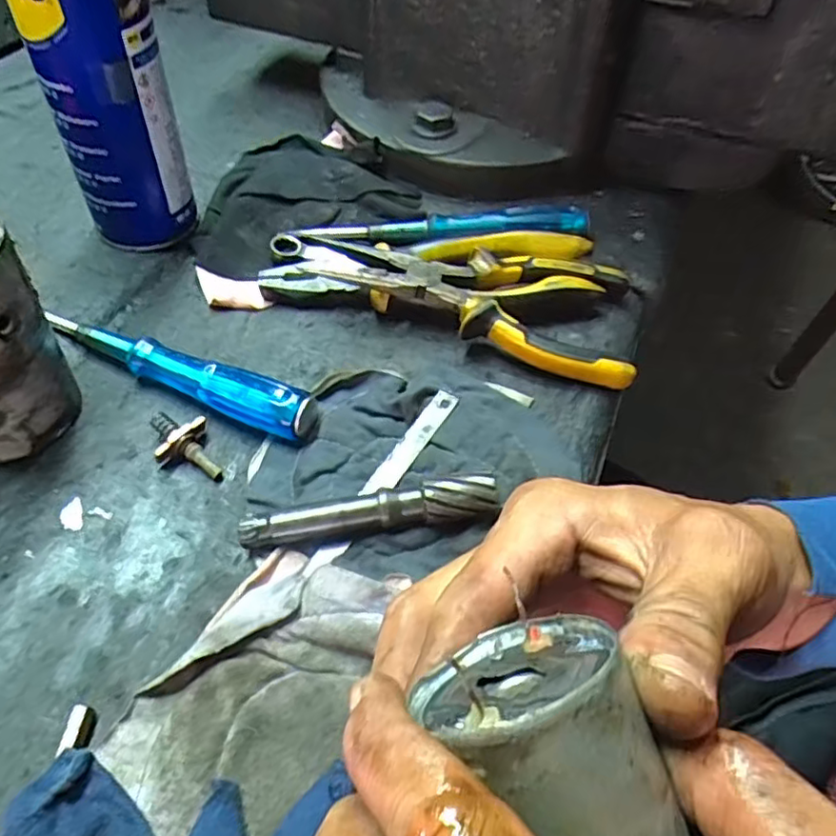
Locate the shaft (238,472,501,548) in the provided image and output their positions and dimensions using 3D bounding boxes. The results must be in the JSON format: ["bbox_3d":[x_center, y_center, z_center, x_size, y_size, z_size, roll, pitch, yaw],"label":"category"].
[{"bbox_3d":[-0.022,0.043,0.294,0.114,0.023,0.018,-5,53,-8],"label":"shaft"}]

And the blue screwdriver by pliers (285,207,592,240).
[{"bbox_3d":[0.017,-0.126,0.416,0.186,0.021,0.014,1,52,-3],"label":"blue screwdriver by pliers"}]

